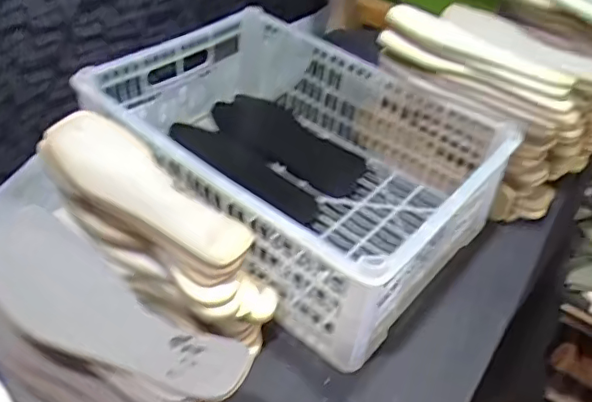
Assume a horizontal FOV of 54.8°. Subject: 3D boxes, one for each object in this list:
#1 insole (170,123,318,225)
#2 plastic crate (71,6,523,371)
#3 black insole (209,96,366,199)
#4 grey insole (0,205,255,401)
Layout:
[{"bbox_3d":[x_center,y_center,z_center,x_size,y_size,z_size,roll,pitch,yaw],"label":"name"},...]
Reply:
[{"bbox_3d":[-0.065,-0.049,0.791,0.249,0.018,0.072,31,46,24],"label":"insole"},{"bbox_3d":[-0.004,-0.054,0.715,0.436,0.157,0.316,32,47,27],"label":"plastic crate"},{"bbox_3d":[-0.012,-0.092,0.852,0.257,0.020,0.101,32,47,27],"label":"black insole"},{"bbox_3d":[-0.162,0.088,0.463,0.257,0.032,0.091,26,44,22],"label":"grey insole"}]

